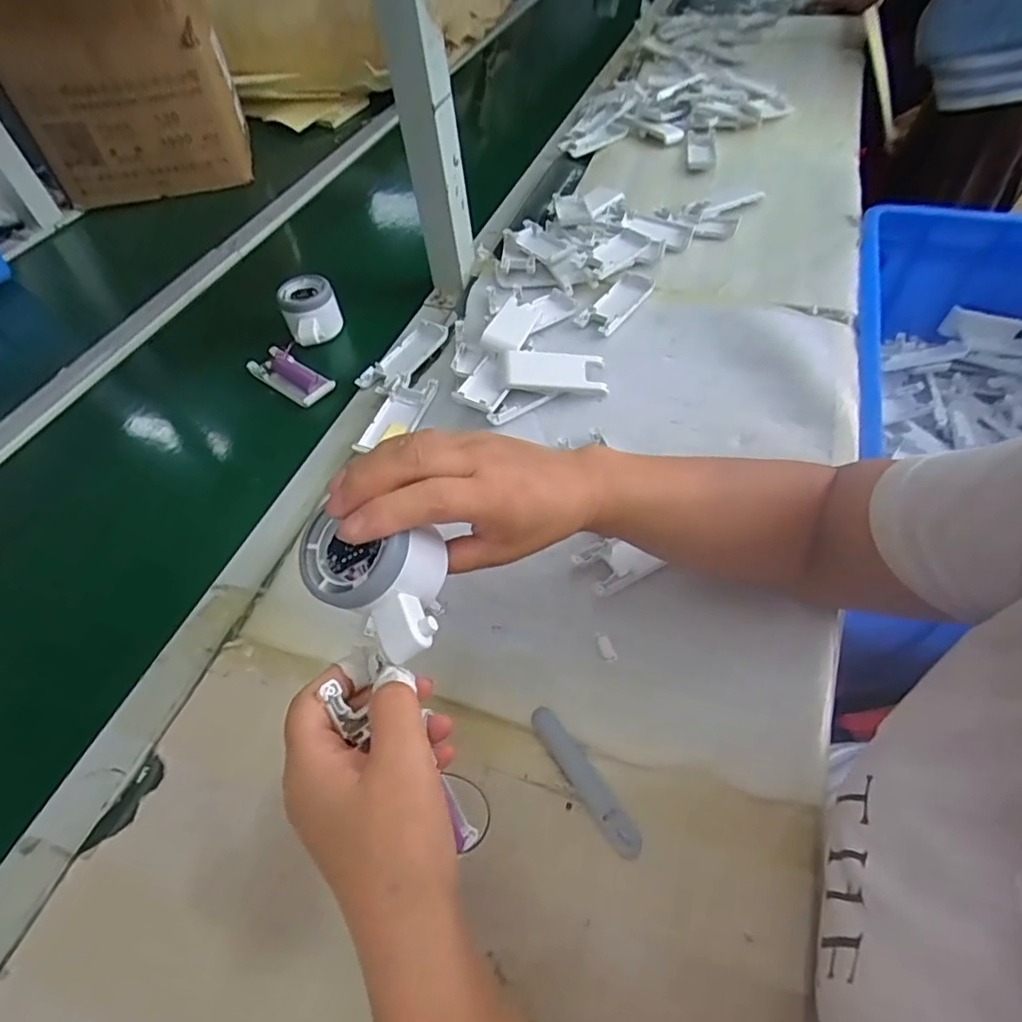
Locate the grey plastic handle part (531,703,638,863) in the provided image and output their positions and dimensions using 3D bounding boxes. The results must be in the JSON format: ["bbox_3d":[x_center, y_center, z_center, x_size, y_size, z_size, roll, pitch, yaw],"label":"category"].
[{"bbox_3d":[0.043,0.161,0.359,0.016,0.005,0.095,-29,56,-17],"label":"grey plastic handle part"}]

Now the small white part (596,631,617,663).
[{"bbox_3d":[0.065,0.093,0.409,0.009,0.004,0.023,-18,53,-9],"label":"small white part"}]

